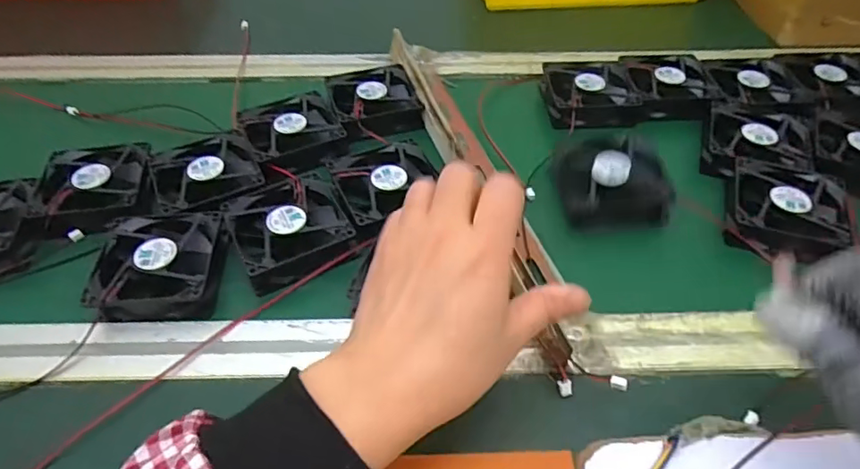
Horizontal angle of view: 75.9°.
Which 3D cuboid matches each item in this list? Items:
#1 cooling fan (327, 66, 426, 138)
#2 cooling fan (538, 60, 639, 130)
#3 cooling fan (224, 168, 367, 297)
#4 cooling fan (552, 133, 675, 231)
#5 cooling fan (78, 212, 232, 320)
[{"bbox_3d":[-0.053,-0.130,0.531,0.080,0.021,0.086,-12,48,-11],"label":"cooling fan"},{"bbox_3d":[0.154,-0.138,0.535,0.084,0.025,0.081,-5,47,-5],"label":"cooling fan"},{"bbox_3d":[-0.103,-0.005,0.418,0.083,0.023,0.087,-20,50,-18],"label":"cooling fan"},{"bbox_3d":[0.148,-0.048,0.449,0.083,0.029,0.077,-1,47,-1],"label":"cooling fan"},{"bbox_3d":[-0.190,0.021,0.393,0.081,0.023,0.082,1,47,1],"label":"cooling fan"}]

